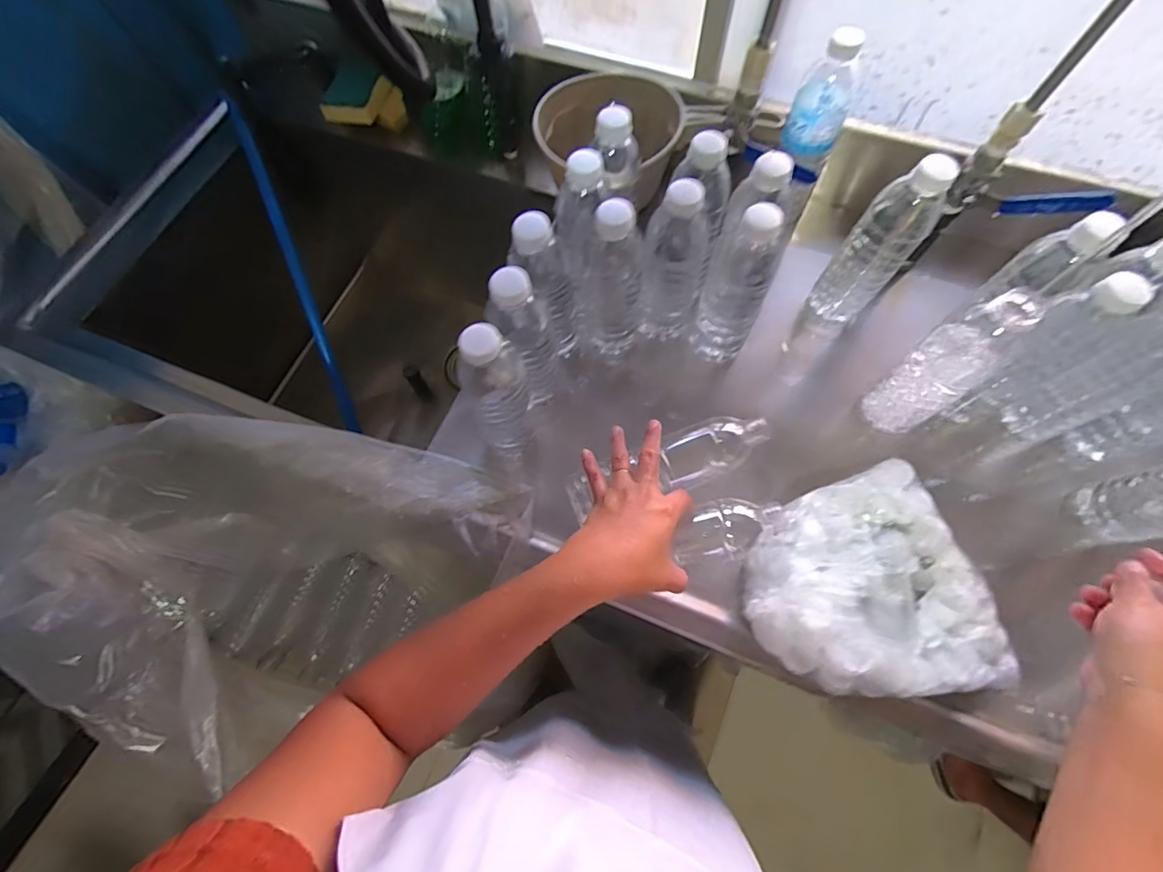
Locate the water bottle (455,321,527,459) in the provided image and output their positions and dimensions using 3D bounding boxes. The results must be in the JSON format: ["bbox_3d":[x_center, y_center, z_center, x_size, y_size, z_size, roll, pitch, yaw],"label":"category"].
[{"bbox_3d":[-0.075,-0.034,0.479,0.058,0.202,0.052,-24,69,-8],"label":"water bottle"}]

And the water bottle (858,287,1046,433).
[{"bbox_3d":[0.340,-0.063,0.465,0.052,0.189,0.060,-35,71,-12],"label":"water bottle"}]

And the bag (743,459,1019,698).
[{"bbox_3d":[0.270,0.145,0.461,0.223,0.068,0.211,-19,69,-6],"label":"bag"}]

